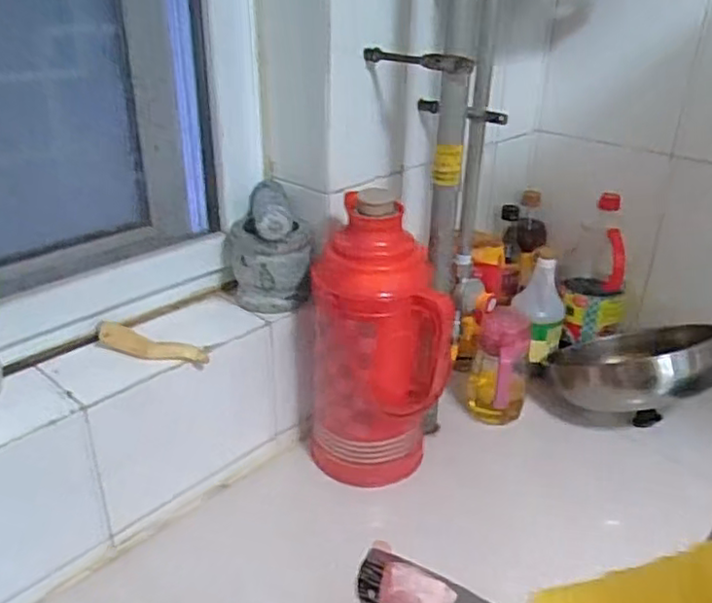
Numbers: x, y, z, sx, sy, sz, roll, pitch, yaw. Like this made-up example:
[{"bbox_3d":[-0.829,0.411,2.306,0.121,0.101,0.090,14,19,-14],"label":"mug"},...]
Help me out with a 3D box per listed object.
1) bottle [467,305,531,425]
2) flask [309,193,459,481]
[{"bbox_3d":[0.221,0.097,1.005,0.084,0.182,0.106,7,27,11],"label":"bottle"},{"bbox_3d":[0.028,0.063,0.828,0.140,0.363,0.120,-15,31,-29],"label":"flask"}]

